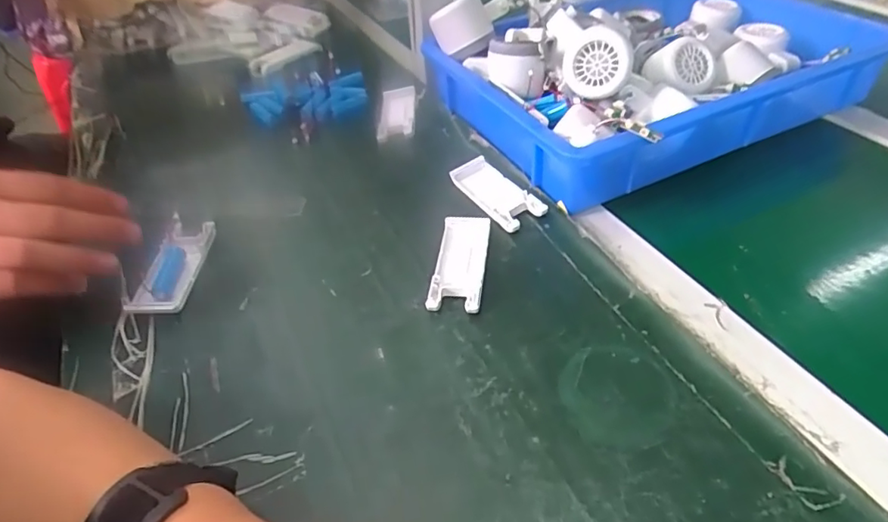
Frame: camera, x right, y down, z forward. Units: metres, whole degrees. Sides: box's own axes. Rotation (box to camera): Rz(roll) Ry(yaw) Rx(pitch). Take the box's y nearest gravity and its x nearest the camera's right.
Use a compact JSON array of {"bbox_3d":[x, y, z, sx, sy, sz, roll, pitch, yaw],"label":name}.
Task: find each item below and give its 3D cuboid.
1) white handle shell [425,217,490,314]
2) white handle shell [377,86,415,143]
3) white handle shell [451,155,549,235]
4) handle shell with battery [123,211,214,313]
[{"bbox_3d":[0.014,0.001,0.442,0.040,0.011,0.103,3,43,8],"label":"white handle shell"},{"bbox_3d":[-0.054,-0.174,0.629,0.039,0.011,0.105,-3,43,2],"label":"white handle shell"},{"bbox_3d":[0.045,-0.065,0.500,0.041,0.017,0.103,-25,47,-20],"label":"white handle shell"},{"bbox_3d":[-0.226,0.005,0.452,0.044,0.018,0.104,-2,43,3],"label":"handle shell with battery"}]

